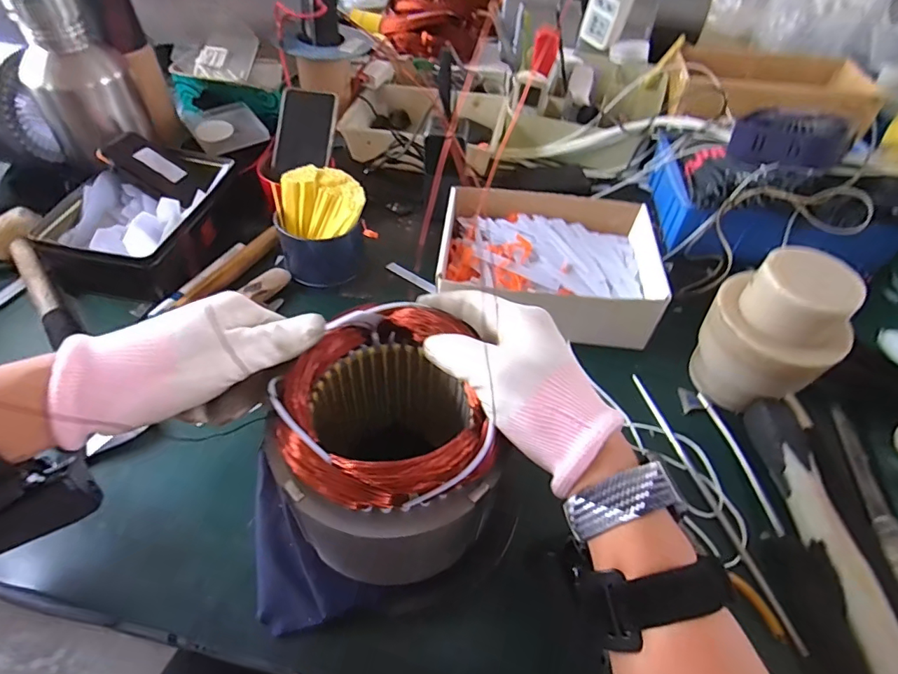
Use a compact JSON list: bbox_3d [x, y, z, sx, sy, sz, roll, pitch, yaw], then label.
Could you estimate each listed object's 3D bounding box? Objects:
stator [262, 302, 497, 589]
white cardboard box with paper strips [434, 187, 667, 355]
[{"bbox_3d":[-0.043,0.068,0.337,0.130,0.128,0.136,-2,51,-4],"label":"stator"},{"bbox_3d":[0.119,-0.090,0.581,0.265,0.060,0.198,10,51,6],"label":"white cardboard box with paper strips"}]

